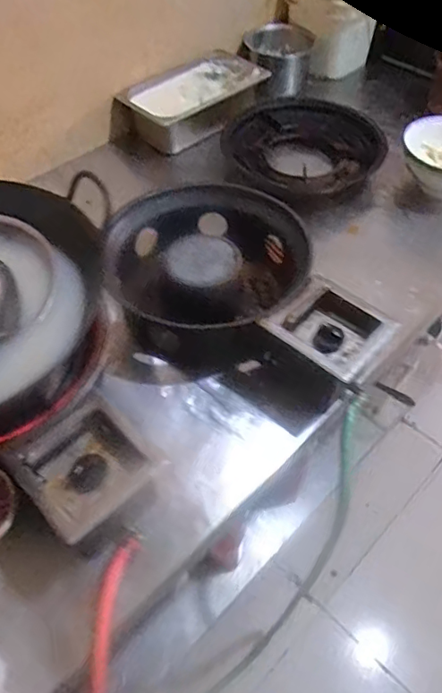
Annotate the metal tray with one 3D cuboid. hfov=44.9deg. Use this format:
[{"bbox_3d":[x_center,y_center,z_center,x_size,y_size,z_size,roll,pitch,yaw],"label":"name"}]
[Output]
[{"bbox_3d":[-0.057,-0.547,1.214,0.187,0.091,0.353,37,62,26],"label":"metal tray"}]

